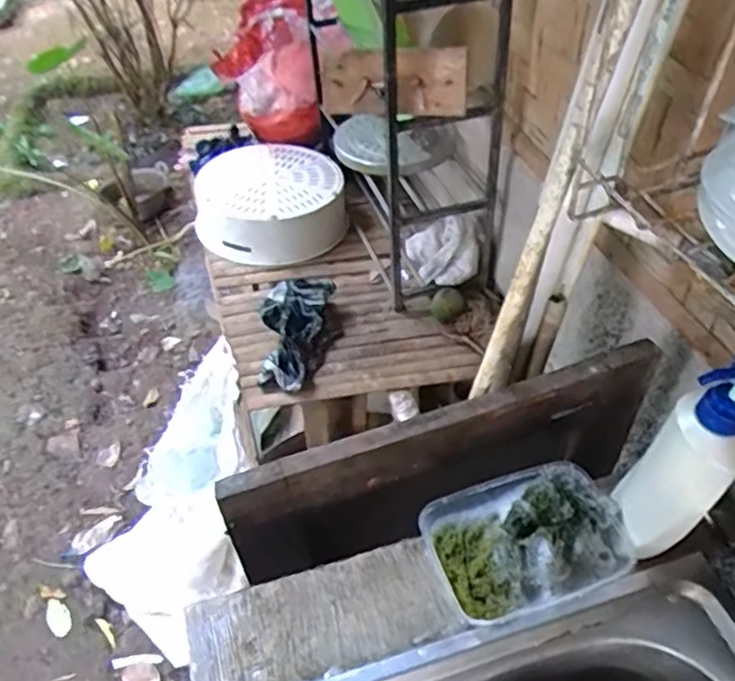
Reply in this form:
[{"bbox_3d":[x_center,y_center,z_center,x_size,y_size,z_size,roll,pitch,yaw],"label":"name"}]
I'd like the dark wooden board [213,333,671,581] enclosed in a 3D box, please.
[{"bbox_3d":[0.091,0.137,0.700,0.479,0.185,0.039,-15,48,-14],"label":"dark wooden board"}]

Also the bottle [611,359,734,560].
[{"bbox_3d":[0.253,0.097,0.506,0.064,0.212,0.057,29,53,25],"label":"bottle"}]

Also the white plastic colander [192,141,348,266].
[{"bbox_3d":[-0.203,-0.308,1.329,0.292,0.111,0.334,-7,47,-6],"label":"white plastic colander"}]

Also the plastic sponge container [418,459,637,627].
[{"bbox_3d":[0.146,0.178,0.576,0.167,0.059,0.117,-16,48,-14],"label":"plastic sponge container"}]

